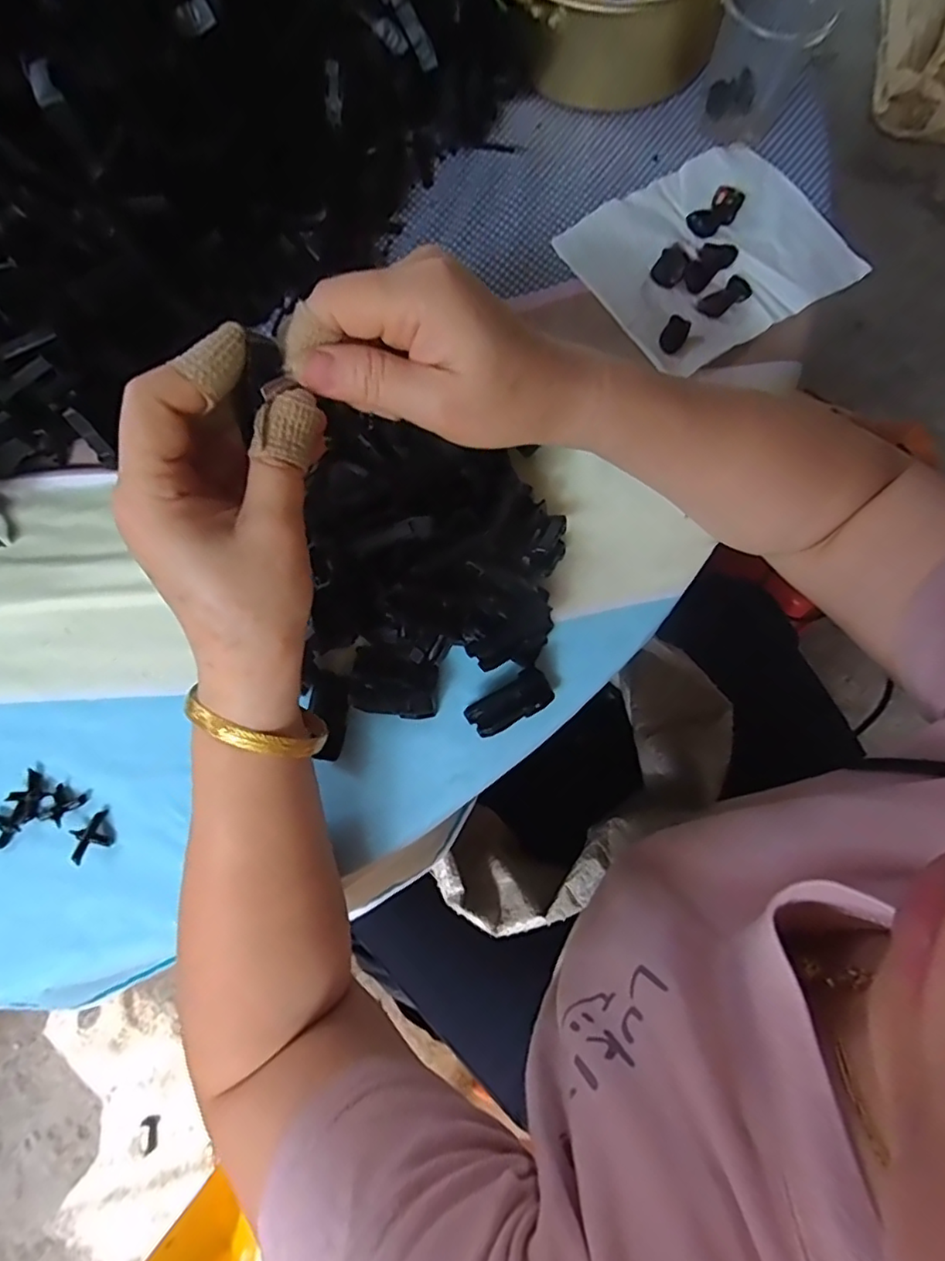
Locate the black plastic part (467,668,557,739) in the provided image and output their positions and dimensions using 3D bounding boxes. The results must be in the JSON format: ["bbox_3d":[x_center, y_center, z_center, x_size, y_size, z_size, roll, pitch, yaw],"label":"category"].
[{"bbox_3d":[0.021,0.040,0.325,0.046,0.011,0.021,-32,77,-6],"label":"black plastic part"}]

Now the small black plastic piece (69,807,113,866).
[{"bbox_3d":[-0.203,0.109,0.321,0.020,0.010,0.019,-35,78,-7],"label":"small black plastic piece"}]

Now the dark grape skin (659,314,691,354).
[{"bbox_3d":[0.125,-0.182,0.372,0.015,0.012,0.018,23,78,7],"label":"dark grape skin"}]

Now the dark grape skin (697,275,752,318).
[{"bbox_3d":[0.160,-0.211,0.381,0.035,0.004,0.016,-36,78,-7],"label":"dark grape skin"}]

